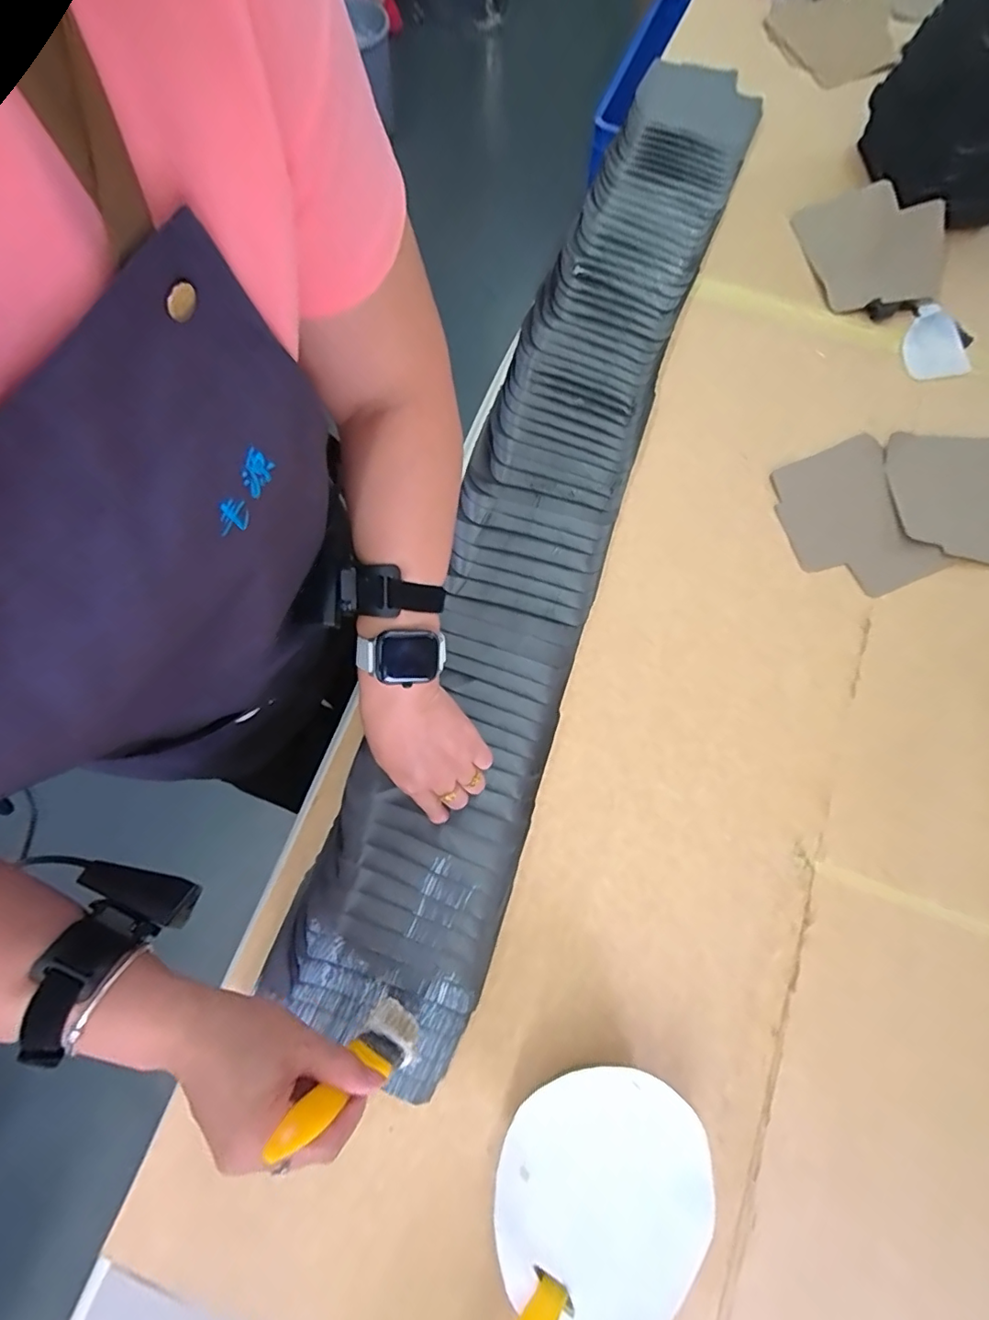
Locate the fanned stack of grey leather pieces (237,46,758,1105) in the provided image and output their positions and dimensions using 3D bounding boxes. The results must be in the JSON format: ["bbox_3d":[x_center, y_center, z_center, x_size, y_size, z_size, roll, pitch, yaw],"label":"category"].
[{"bbox_3d":[0.078,-0.243,0.587,0.178,0.030,1.221,17,75,6],"label":"fanned stack of grey leather pieces"}]

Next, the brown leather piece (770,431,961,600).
[{"bbox_3d":[0.382,-0.149,0.568,0.134,0.012,0.167,-21,79,0],"label":"brown leather piece"}]

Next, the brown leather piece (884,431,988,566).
[{"bbox_3d":[0.510,-0.174,0.569,0.152,0.016,0.148,2,80,8],"label":"brown leather piece"}]

